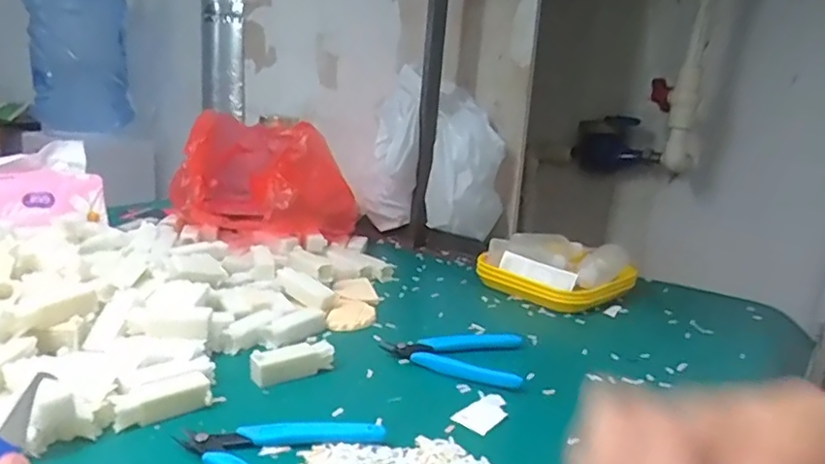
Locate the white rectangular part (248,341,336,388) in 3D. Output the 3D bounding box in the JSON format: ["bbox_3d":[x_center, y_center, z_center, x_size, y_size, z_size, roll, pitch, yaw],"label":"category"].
[{"bbox_3d":[-0.092,0.099,0.466,0.065,0.018,0.015,-5,17,-34],"label":"white rectangular part"}]

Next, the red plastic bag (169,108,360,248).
[{"bbox_3d":[-0.194,-0.061,0.789,0.212,0.143,0.232,-1,15,-22],"label":"red plastic bag"}]

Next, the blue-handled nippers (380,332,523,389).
[{"bbox_3d":[0.032,0.101,0.503,0.114,0.013,0.084,6,14,7],"label":"blue-handled nippers"}]

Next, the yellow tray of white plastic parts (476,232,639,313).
[{"bbox_3d":[0.167,0.043,0.686,0.139,0.053,0.141,-6,17,-37],"label":"yellow tray of white plastic parts"}]

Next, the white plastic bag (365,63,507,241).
[{"bbox_3d":[0.031,-0.090,0.841,0.189,0.221,0.134,6,14,8],"label":"white plastic bag"}]

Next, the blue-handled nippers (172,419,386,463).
[{"bbox_3d":[-0.084,0.131,0.357,0.109,0.011,0.086,8,14,15],"label":"blue-handled nippers"}]

